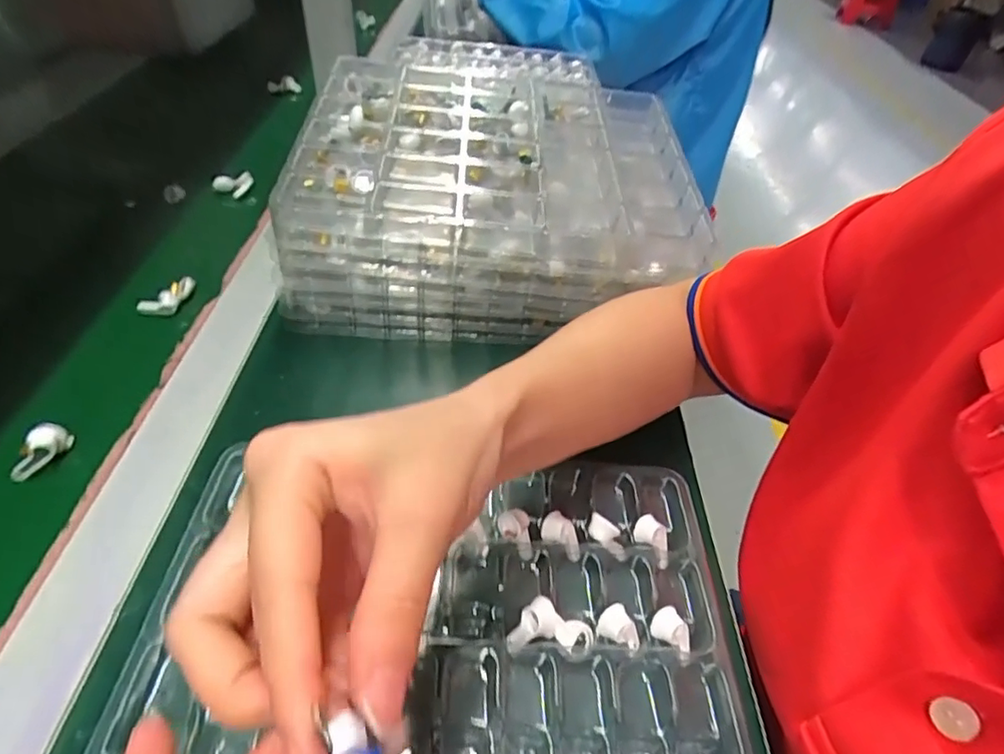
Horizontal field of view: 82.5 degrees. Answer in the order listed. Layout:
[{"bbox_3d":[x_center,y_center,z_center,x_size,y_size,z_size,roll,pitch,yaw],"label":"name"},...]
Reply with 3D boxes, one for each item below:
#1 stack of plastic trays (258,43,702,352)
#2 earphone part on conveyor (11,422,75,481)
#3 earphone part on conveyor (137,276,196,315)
[{"bbox_3d":[-0.008,-0.161,0.481,0.301,0.086,0.265,0,45,-6],"label":"stack of plastic trays"},{"bbox_3d":[-0.269,0.042,0.333,0.018,0.022,0.032,12,45,6],"label":"earphone part on conveyor"},{"bbox_3d":[-0.263,-0.065,0.448,0.030,0.014,0.041,5,45,0],"label":"earphone part on conveyor"}]

